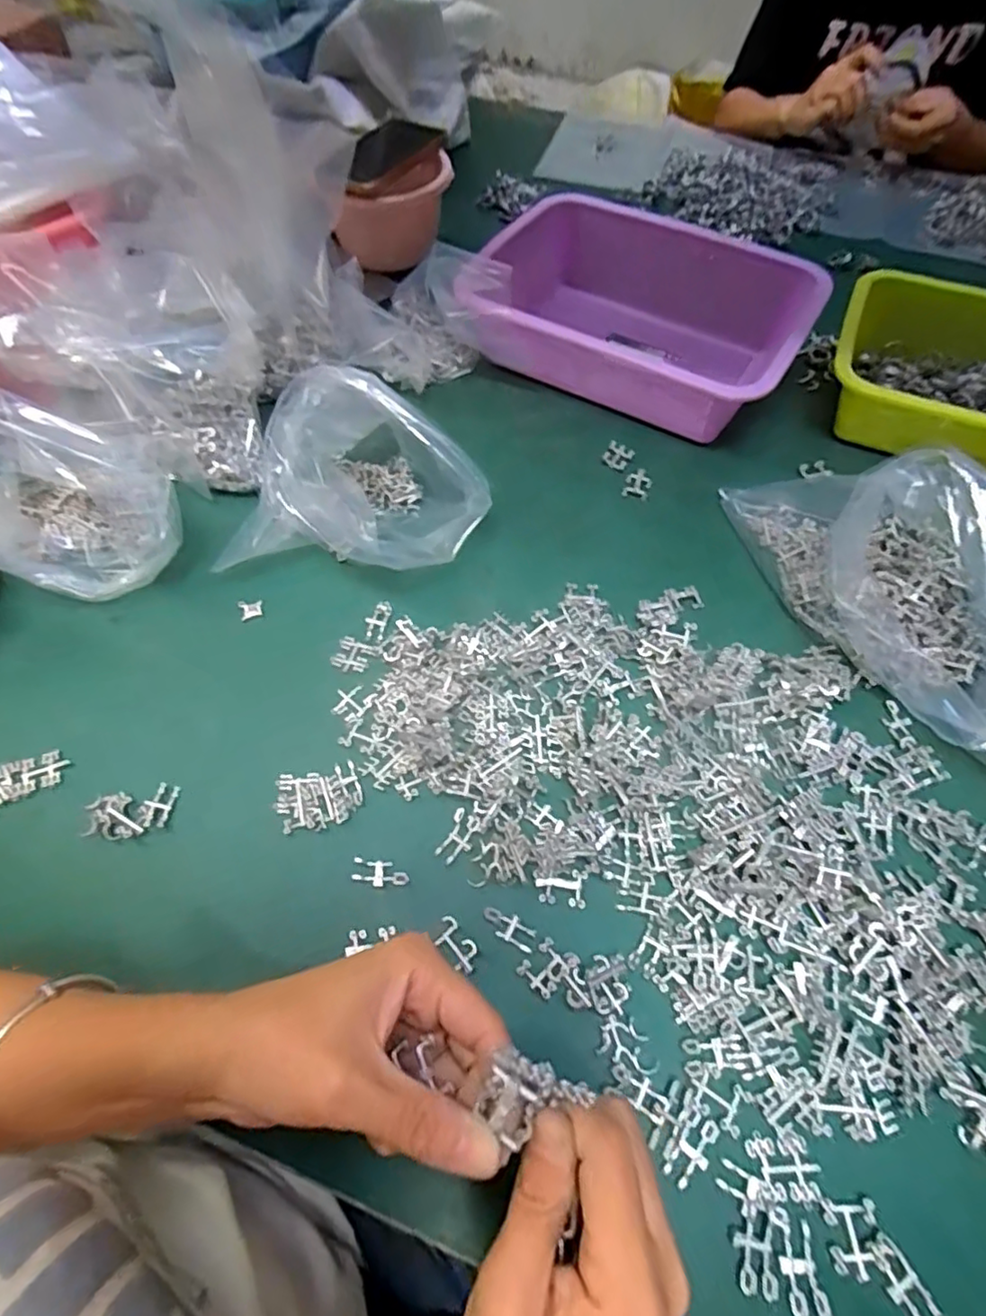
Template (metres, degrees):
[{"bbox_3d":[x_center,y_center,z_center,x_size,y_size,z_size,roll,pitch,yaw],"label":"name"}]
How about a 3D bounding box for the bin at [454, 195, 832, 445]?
[{"bbox_3d":[0.137,-0.329,0.588,0.288,0.081,0.212,21,62,11],"label":"bin"}]

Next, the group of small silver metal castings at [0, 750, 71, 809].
[{"bbox_3d":[-0.314,0.081,0.406,0.064,0.004,0.029,-24,72,-18],"label":"group of small silver metal castings"}]

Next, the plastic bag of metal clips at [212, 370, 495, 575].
[{"bbox_3d":[-0.105,-0.141,0.474,0.200,0.112,0.145,6,61,3],"label":"plastic bag of metal clips"}]

